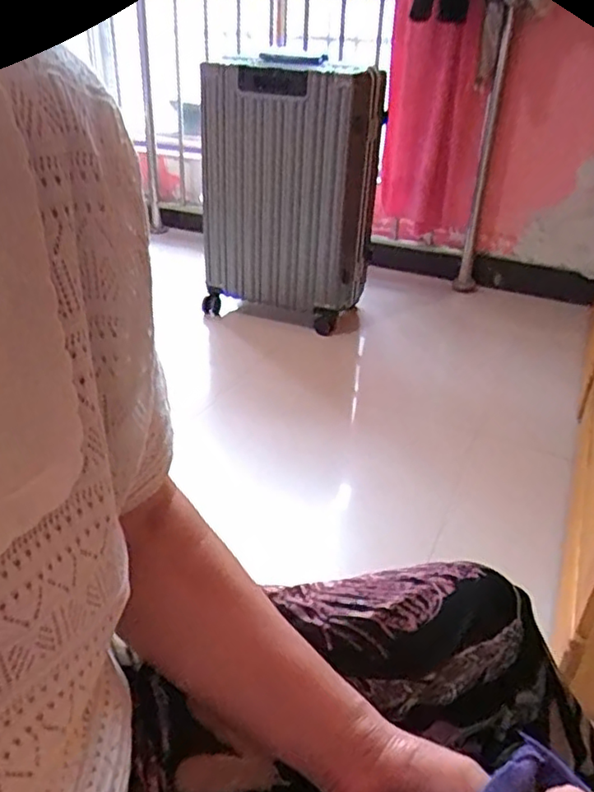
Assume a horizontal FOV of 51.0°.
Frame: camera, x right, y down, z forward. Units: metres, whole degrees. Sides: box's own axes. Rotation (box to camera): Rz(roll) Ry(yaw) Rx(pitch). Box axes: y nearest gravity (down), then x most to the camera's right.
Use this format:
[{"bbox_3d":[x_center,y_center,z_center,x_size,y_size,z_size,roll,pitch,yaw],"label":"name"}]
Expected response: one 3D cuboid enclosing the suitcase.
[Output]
[{"bbox_3d":[-0.014,-0.582,1.772,0.439,0.647,0.302,11,30,14],"label":"suitcase"}]

